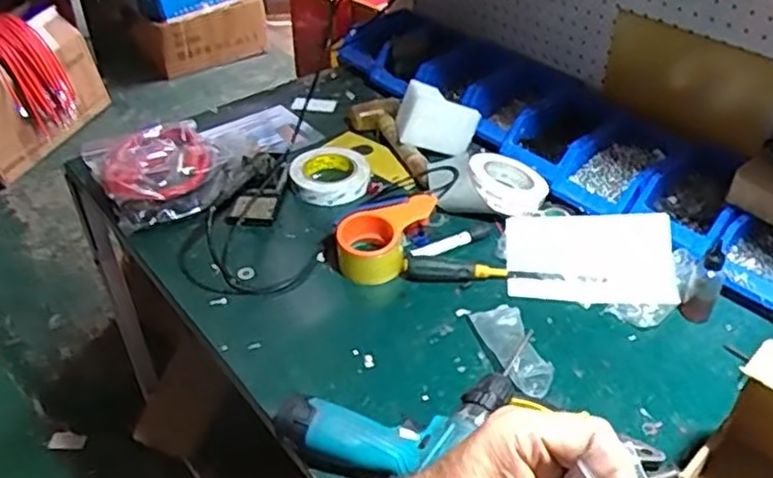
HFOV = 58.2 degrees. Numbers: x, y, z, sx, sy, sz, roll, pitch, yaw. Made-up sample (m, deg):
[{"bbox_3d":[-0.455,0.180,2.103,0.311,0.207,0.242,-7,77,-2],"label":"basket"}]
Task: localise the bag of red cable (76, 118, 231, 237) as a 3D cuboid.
[{"bbox_3d":[-0.337,-0.108,1.027,0.177,0.067,0.212,-21,44,-23],"label":"bag of red cable"}]

